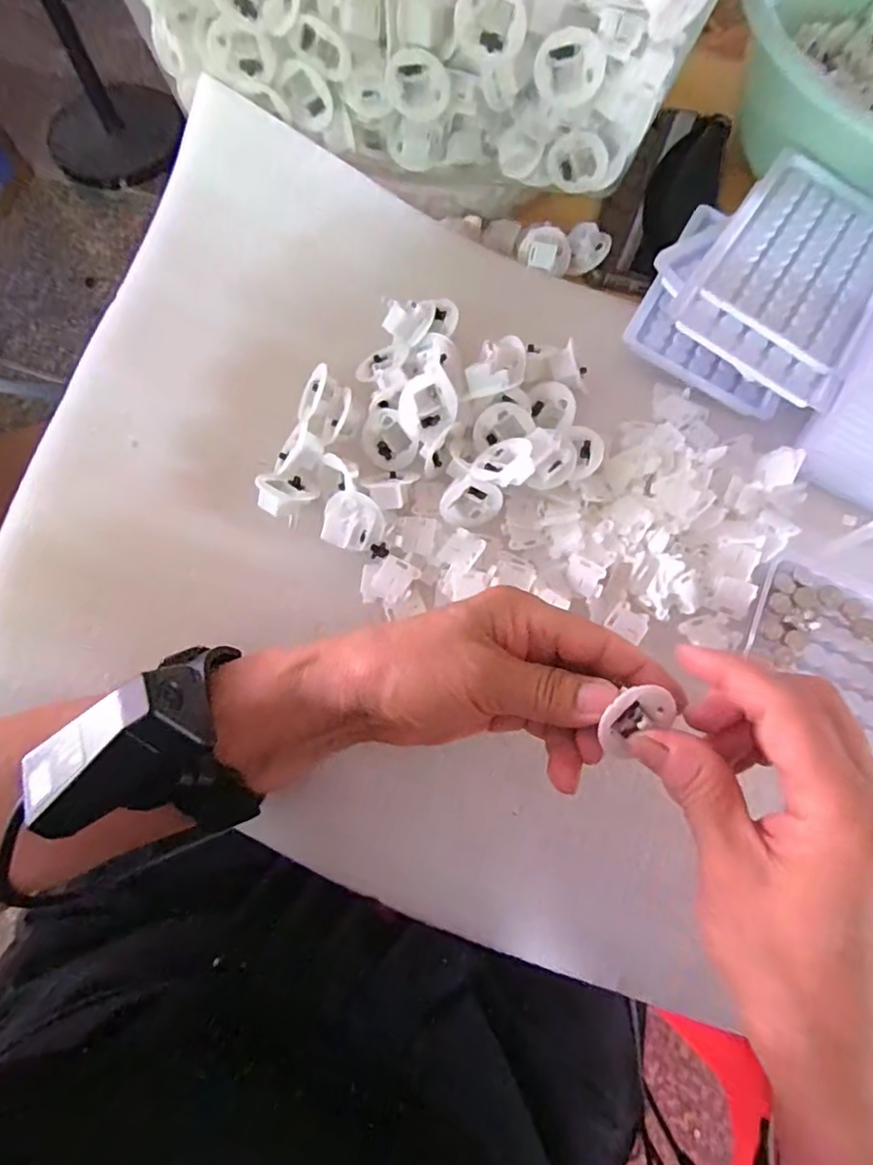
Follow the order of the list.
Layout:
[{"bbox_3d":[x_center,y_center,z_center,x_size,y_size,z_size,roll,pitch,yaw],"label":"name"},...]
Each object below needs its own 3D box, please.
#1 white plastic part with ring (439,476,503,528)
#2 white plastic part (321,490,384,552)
[{"bbox_3d":[0.019,-0.041,0.307,0.029,0.020,0.021,20,74,6],"label":"white plastic part with ring"},{"bbox_3d":[-0.043,-0.033,0.300,0.030,0.018,0.029,0,73,0],"label":"white plastic part"}]

